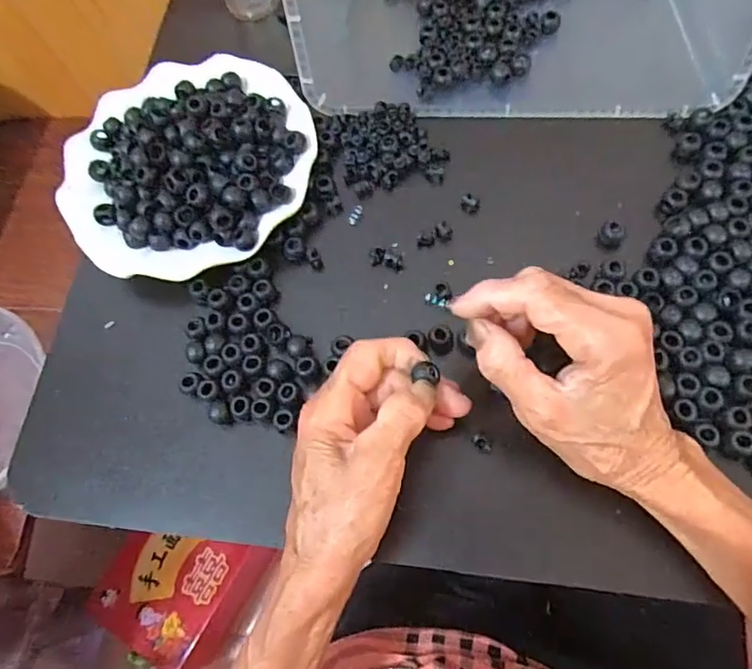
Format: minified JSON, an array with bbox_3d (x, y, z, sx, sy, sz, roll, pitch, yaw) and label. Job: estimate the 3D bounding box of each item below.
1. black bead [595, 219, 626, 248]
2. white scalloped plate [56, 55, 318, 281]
[{"bbox_3d":[0.150,-0.063,0.345,0.015,0.016,0.013,37,78,12],"label":"black bead"},{"bbox_3d":[-0.131,-0.124,0.373,0.174,0.030,0.170,-25,74,-5],"label":"white scalloped plate"}]

